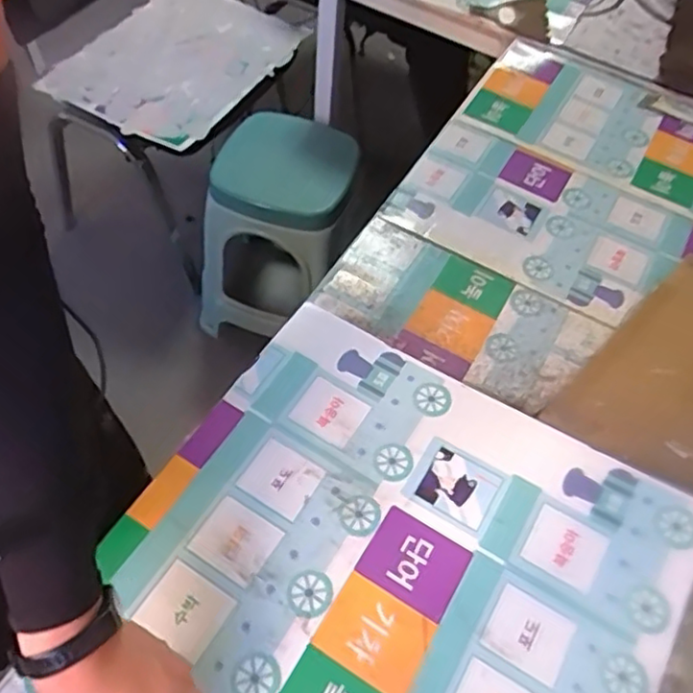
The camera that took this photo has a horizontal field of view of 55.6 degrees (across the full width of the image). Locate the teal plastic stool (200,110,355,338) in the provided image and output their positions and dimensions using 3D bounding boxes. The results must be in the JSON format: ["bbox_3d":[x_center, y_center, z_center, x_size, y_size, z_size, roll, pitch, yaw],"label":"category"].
[{"bbox_3d":[-0.146,-0.245,1.439,0.296,0.365,0.338,17,57,6],"label":"teal plastic stool"}]

